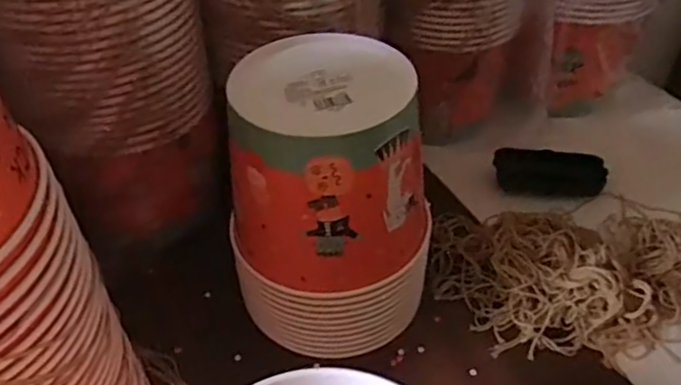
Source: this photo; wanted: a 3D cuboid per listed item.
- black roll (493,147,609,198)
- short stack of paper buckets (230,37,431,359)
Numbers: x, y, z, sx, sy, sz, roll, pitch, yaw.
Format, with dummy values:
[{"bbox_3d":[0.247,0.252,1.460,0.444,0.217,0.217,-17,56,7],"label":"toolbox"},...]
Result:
[{"bbox_3d":[0.214,-0.020,0.632,0.109,0.039,0.043,7,45,7],"label":"black roll"},{"bbox_3d":[-0.007,0.011,0.481,0.150,0.212,0.137,-4,45,-3],"label":"short stack of paper buckets"}]

